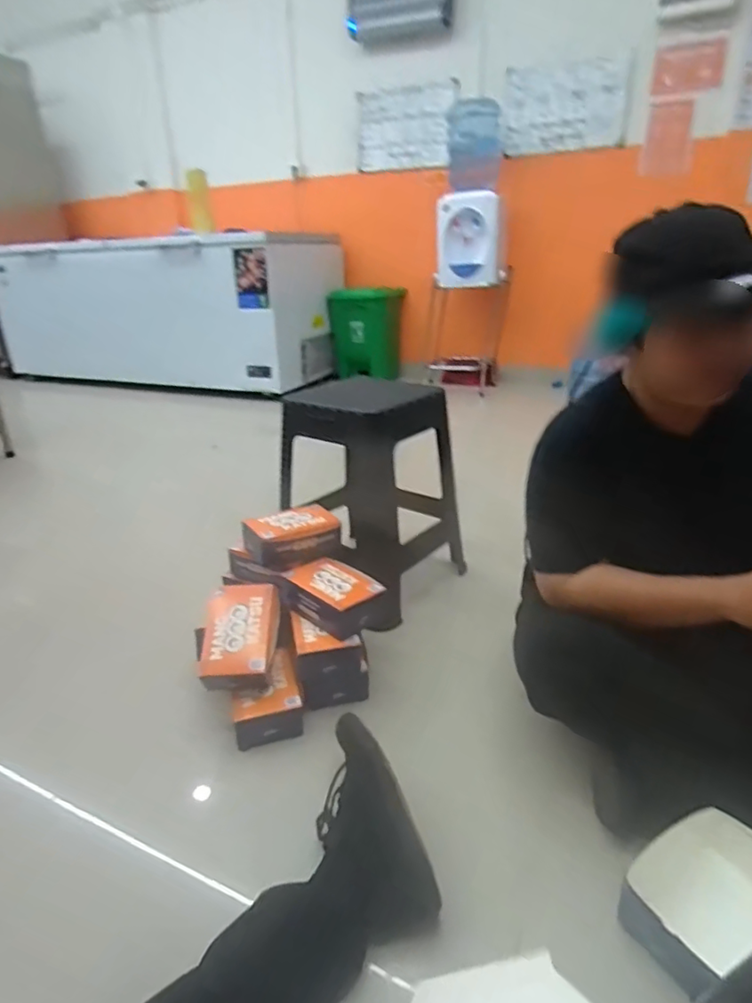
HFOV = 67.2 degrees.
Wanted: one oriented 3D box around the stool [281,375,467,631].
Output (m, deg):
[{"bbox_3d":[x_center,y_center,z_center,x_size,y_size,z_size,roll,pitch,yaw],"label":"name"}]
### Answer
[{"bbox_3d":[-0.026,-0.021,1.347,0.358,0.450,0.372,18,31,37],"label":"stool"}]

